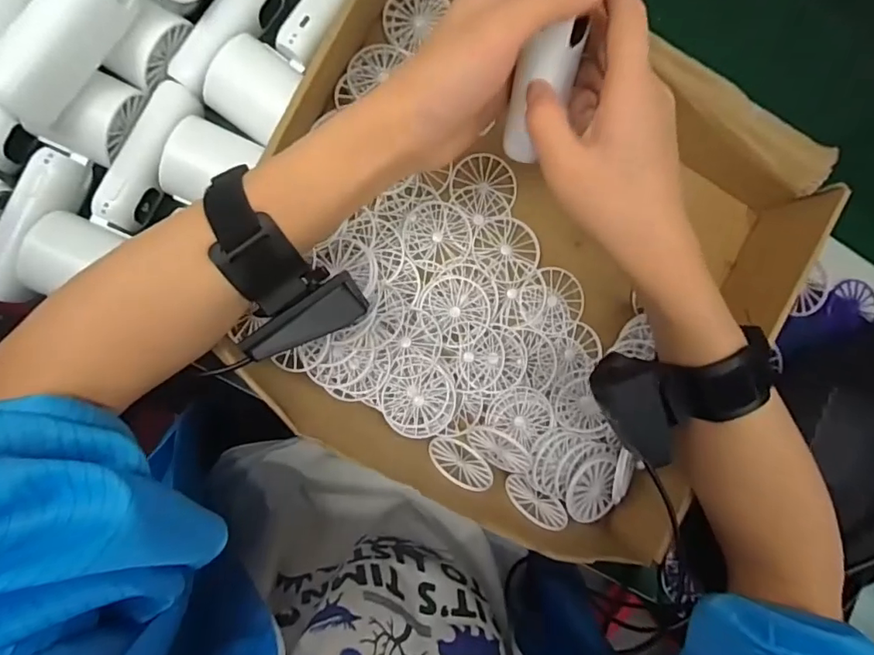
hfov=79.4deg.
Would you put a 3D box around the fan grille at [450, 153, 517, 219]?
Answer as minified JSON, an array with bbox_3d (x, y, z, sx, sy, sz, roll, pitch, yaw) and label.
[{"bbox_3d":[0.036,-0.107,0.397,0.049,0.007,0.046,8,90,-9],"label":"fan grille"}]

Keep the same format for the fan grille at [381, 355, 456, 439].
[{"bbox_3d":[-0.013,0.049,0.369,0.050,0.006,0.054,4,88,-5],"label":"fan grille"}]

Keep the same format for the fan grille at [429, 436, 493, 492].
[{"bbox_3d":[0.017,0.098,0.372,0.048,0.046,0.006,26,109,-10],"label":"fan grille"}]

